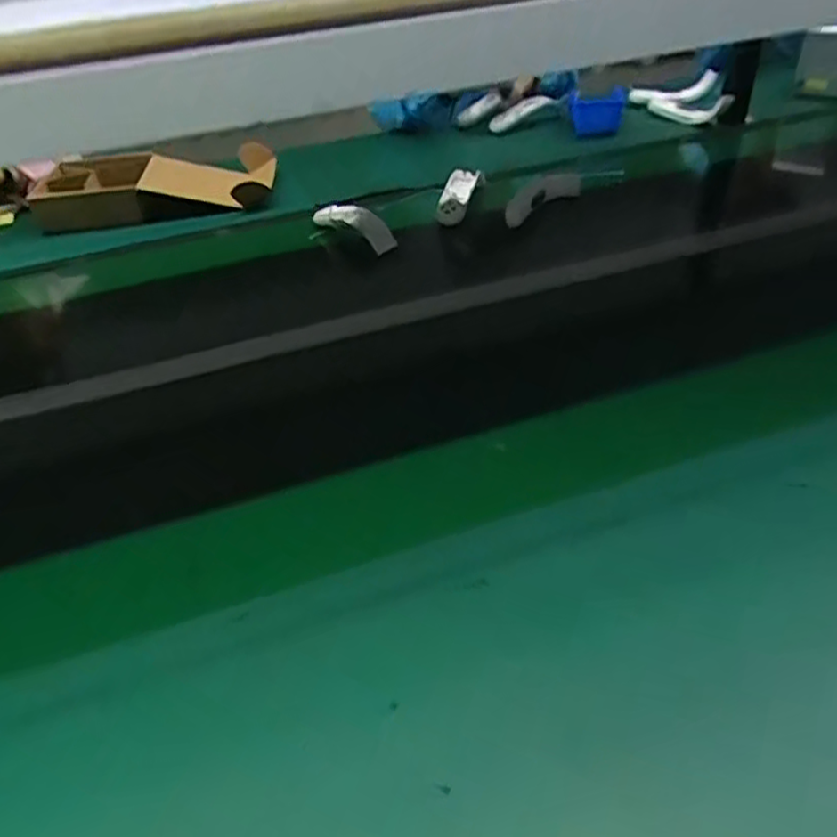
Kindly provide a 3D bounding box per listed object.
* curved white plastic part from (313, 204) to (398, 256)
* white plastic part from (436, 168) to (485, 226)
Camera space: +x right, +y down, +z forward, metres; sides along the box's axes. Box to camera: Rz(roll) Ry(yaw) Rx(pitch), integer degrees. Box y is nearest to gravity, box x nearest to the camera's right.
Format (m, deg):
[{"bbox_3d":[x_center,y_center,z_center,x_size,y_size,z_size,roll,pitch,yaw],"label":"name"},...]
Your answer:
[{"bbox_3d":[-0.115,-0.330,1.167,0.181,0.063,0.045,28,49,34],"label":"curved white plastic part"},{"bbox_3d":[0.070,-0.401,1.223,0.065,0.030,0.133,11,61,19],"label":"white plastic part"}]

